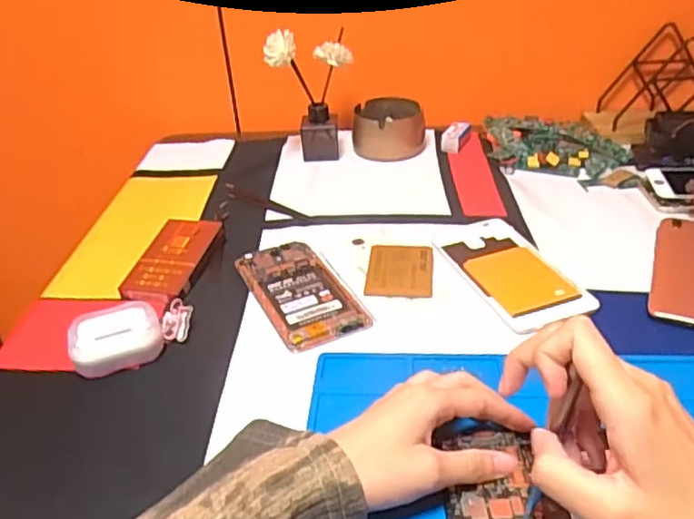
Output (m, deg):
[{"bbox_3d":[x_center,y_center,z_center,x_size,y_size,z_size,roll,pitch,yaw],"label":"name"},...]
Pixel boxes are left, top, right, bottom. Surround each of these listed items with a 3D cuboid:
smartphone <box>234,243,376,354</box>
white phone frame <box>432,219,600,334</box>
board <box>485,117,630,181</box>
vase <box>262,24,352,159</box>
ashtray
[{"bbox_3d":[-0.041,0.025,0.533,0.069,0.006,0.136,-18,36,-20],"label":"smartphone"},{"bbox_3d":[0.137,0.006,0.550,0.083,0.007,0.157,-14,35,-15],"label":"white phone frame"},{"bbox_3d":[0.233,-0.128,0.723,0.157,0.025,0.091,9,36,19],"label":"board"},{"bbox_3d":[-0.038,-0.184,0.722,0.052,0.146,0.095,18,40,29],"label":"vase"},{"bbox_3d":[0.050,-0.158,0.772,0.086,0.047,0.088,-1,34,4],"label":"ashtray"}]

